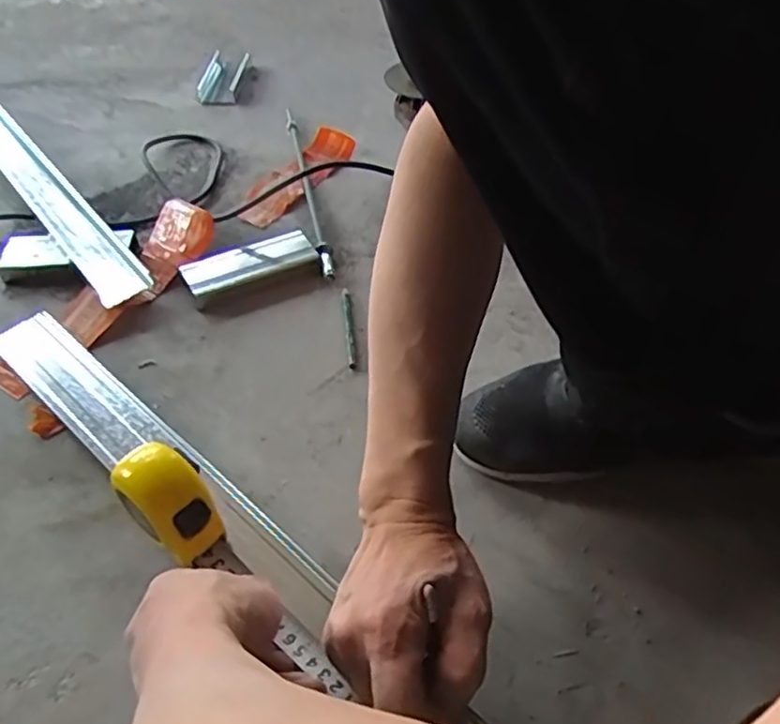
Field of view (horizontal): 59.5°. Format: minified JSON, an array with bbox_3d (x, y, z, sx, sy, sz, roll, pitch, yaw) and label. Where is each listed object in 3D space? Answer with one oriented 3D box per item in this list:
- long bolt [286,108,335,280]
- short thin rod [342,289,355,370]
[{"bbox_3d":[-0.096,-0.204,0.775,0.015,0.015,0.328,-9,48,-10],"label":"long bolt"},{"bbox_3d":[-0.037,-0.031,0.623,0.008,0.005,0.099,-4,47,-5],"label":"short thin rod"}]

